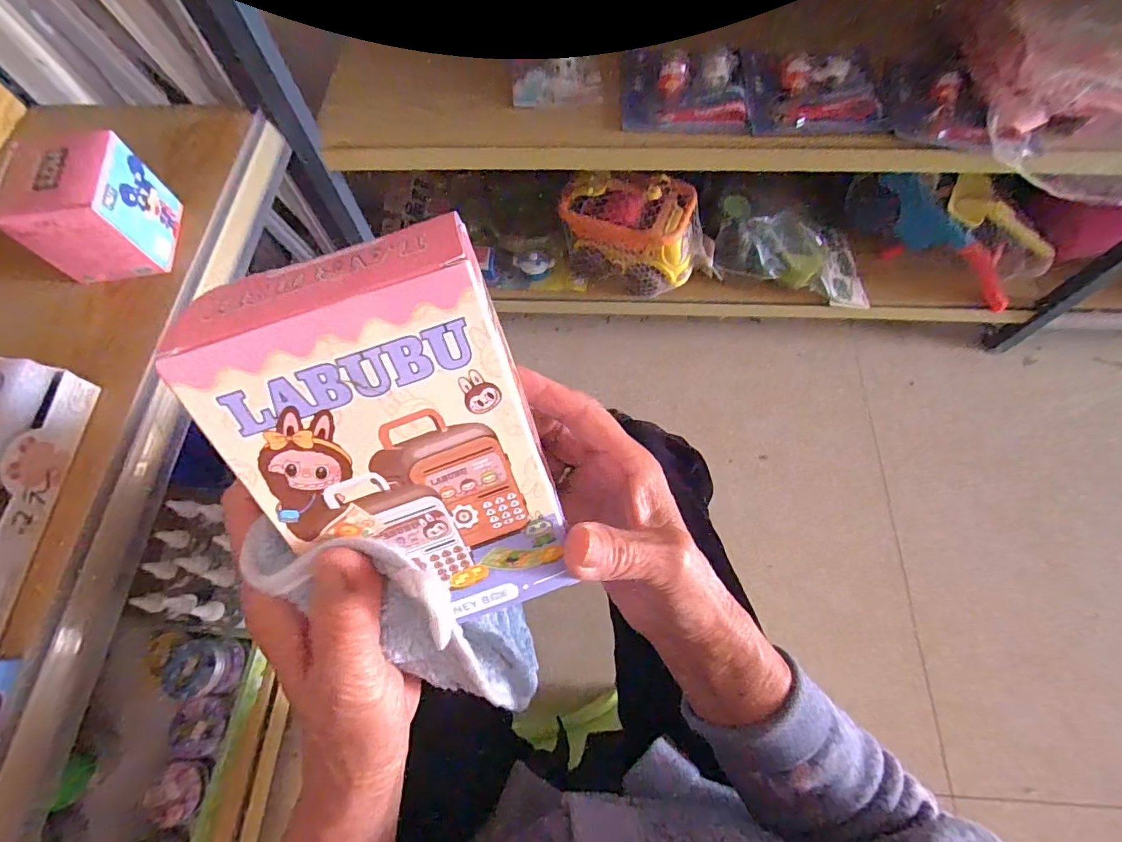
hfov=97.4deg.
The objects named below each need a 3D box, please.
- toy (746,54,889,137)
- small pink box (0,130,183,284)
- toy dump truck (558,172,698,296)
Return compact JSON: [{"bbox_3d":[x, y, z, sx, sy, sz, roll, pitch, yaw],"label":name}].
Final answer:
[{"bbox_3d":[0.319,-0.424,0.629,0.163,0.031,0.124,1,67,2],"label":"toy"},{"bbox_3d":[-0.444,-0.200,0.471,0.088,0.104,0.102,-6,67,-1],"label":"small pink box"},{"bbox_3d":[0.122,-0.316,0.834,0.251,0.134,0.120,11,68,6],"label":"toy dump truck"}]

